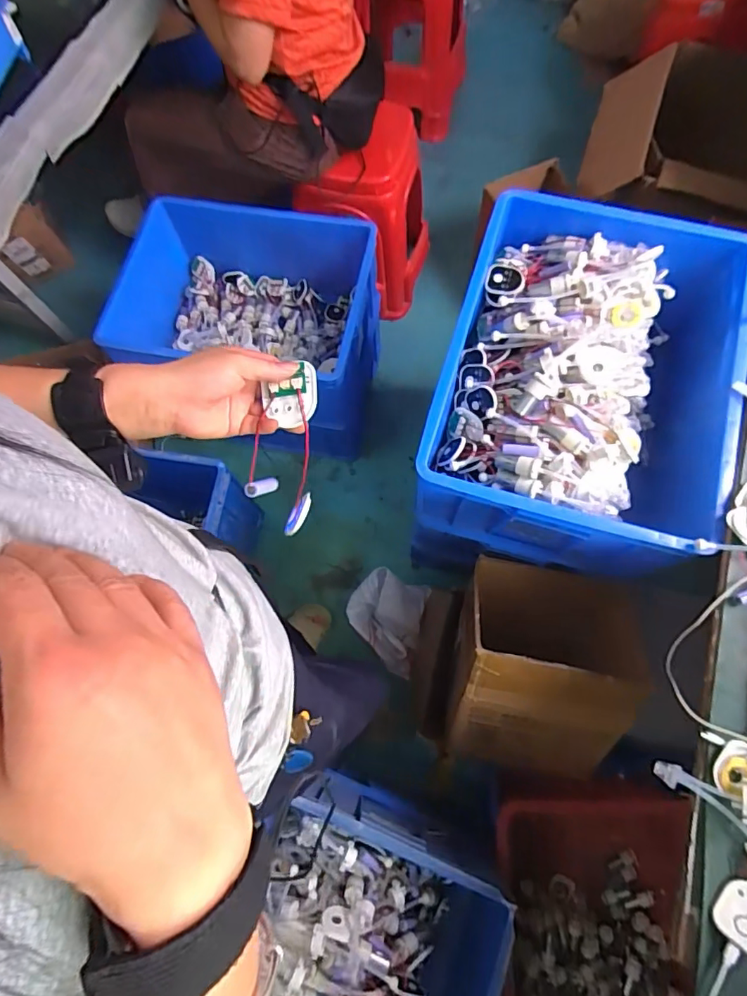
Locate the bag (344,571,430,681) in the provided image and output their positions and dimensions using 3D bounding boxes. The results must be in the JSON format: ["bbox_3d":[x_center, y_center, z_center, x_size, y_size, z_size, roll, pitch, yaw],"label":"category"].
[{"bbox_3d":[0.028,0.302,1.254,0.181,0.214,0.223,15,74,7],"label":"bag"}]

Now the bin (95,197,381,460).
[{"bbox_3d":[-0.304,-0.420,1.360,0.592,0.474,0.439,12,73,6],"label":"bin"}]

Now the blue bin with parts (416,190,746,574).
[{"bbox_3d":[0.352,-0.176,0.862,0.447,0.291,0.541,16,74,7],"label":"blue bin with parts"}]

